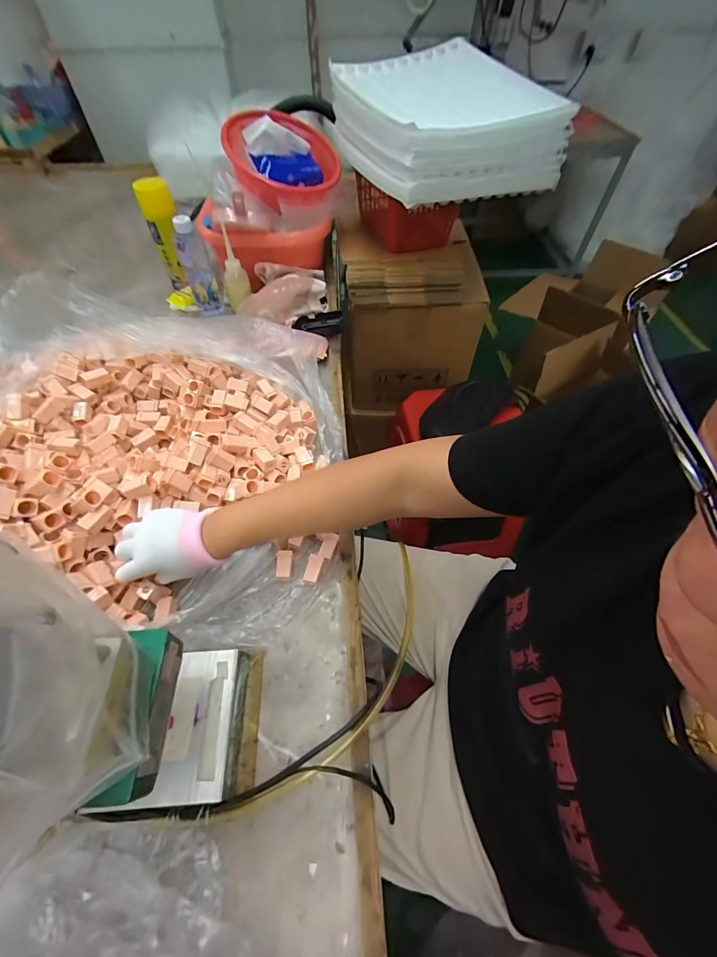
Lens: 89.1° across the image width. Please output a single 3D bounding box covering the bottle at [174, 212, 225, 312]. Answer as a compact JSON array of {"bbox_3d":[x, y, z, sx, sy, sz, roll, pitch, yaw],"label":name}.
[{"bbox_3d":[-0.329,-0.439,0.752,0.065,0.182,0.053,-21,59,-13],"label":"bottle"}]

